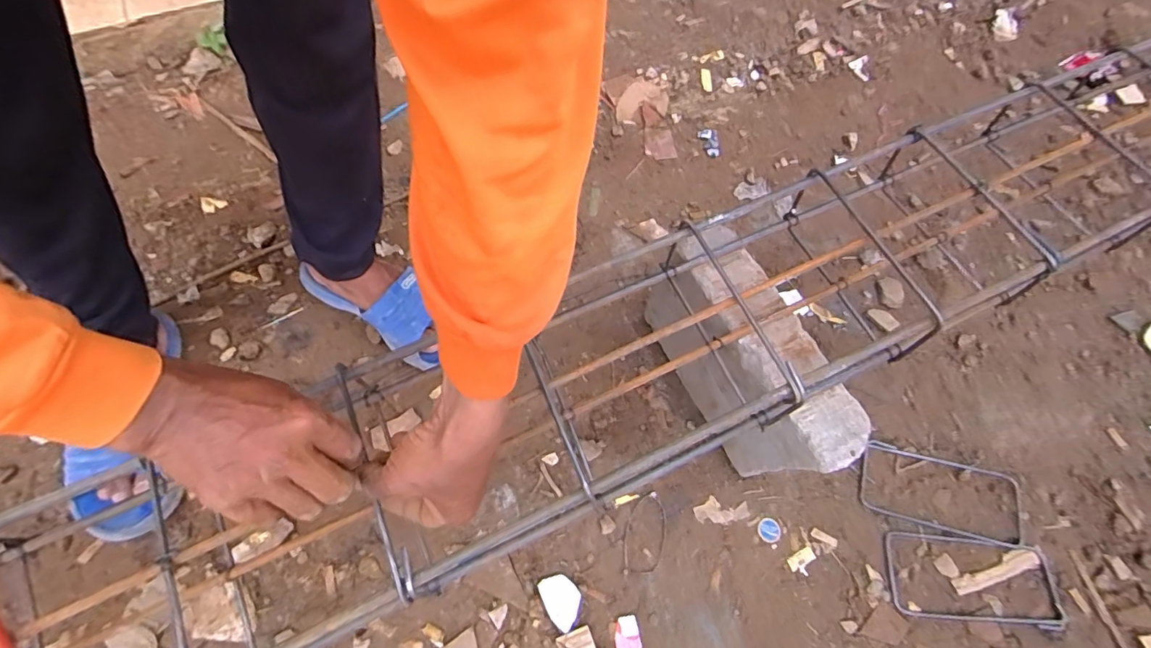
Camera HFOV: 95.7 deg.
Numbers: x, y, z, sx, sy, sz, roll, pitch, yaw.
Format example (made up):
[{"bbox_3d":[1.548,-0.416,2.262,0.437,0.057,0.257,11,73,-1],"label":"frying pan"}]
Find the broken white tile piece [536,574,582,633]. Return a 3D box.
[{"bbox_3d":[-0.015,0.314,0.591,0.040,0.004,0.057,-21,66,-14],"label":"broken white tile piece"}]

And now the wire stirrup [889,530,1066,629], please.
[{"bbox_3d":[0.475,0.305,0.623,0.206,0.006,0.093,7,63,0],"label":"wire stirrup"}]

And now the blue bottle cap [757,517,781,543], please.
[{"bbox_3d":[0.238,0.252,0.639,0.027,0.004,0.028,1,63,-3],"label":"blue bottle cap"}]

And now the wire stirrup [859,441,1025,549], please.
[{"bbox_3d":[0.470,0.218,0.671,0.206,0.011,0.096,15,63,4],"label":"wire stirrup"}]

